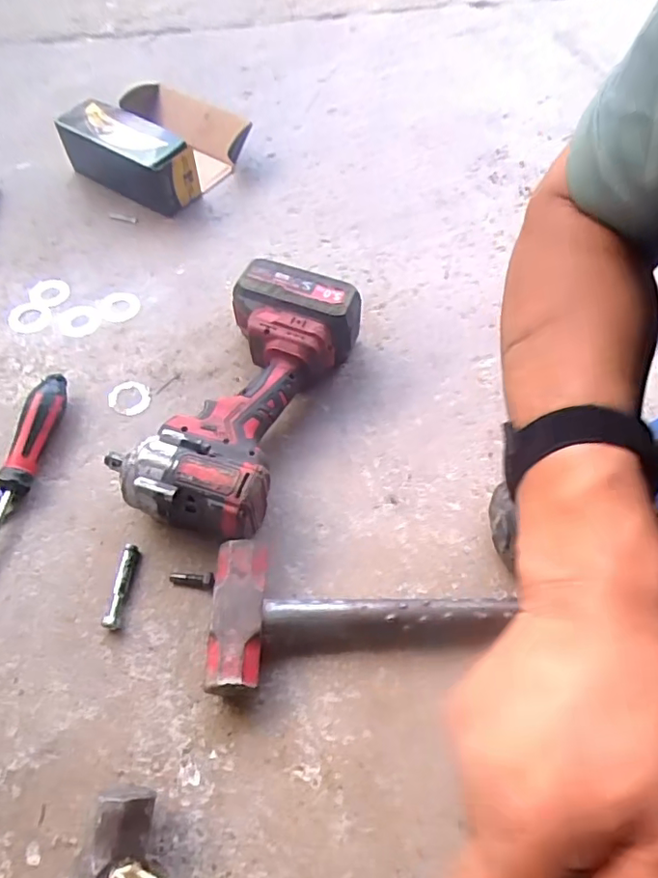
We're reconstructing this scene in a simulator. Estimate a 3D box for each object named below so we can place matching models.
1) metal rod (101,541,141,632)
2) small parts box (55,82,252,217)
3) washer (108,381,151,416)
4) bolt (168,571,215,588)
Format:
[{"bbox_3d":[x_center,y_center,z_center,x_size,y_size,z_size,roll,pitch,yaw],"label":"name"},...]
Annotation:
[{"bbox_3d":[-0.167,0.118,0.449,0.012,0.013,0.067,5,59,2],"label":"metal rod"},{"bbox_3d":[-0.220,-0.387,0.707,0.176,0.078,0.176,22,61,12],"label":"small parts box"},{"bbox_3d":[-0.198,-0.042,0.550,0.039,0.004,0.038,1,59,-1],"label":"washer"},{"bbox_3d":[-0.112,0.113,0.453,0.036,0.010,0.011,4,59,1],"label":"bolt"}]

